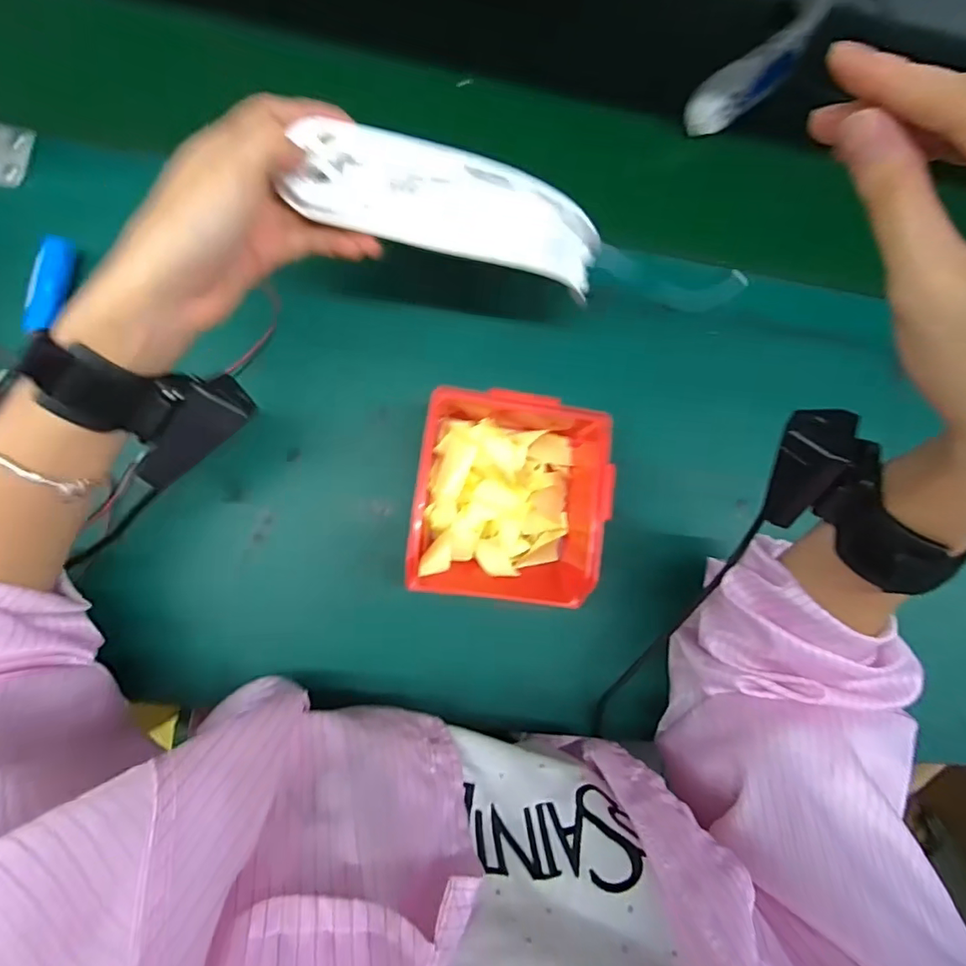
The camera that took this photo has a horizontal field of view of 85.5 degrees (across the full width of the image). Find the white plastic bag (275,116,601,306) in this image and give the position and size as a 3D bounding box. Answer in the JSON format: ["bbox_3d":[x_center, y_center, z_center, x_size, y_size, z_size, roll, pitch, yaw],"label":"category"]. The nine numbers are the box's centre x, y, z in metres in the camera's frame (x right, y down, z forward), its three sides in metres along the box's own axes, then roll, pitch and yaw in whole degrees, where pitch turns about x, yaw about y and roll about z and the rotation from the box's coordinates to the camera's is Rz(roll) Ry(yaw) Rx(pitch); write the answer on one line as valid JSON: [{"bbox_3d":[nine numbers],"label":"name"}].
[{"bbox_3d":[-0.012,-0.162,0.310,0.186,0.016,0.055,11,112,-17],"label":"white plastic bag"}]

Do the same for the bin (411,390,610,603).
[{"bbox_3d":[0.017,0.013,0.370,0.123,0.067,0.135,8,84,-7],"label":"bin"}]

